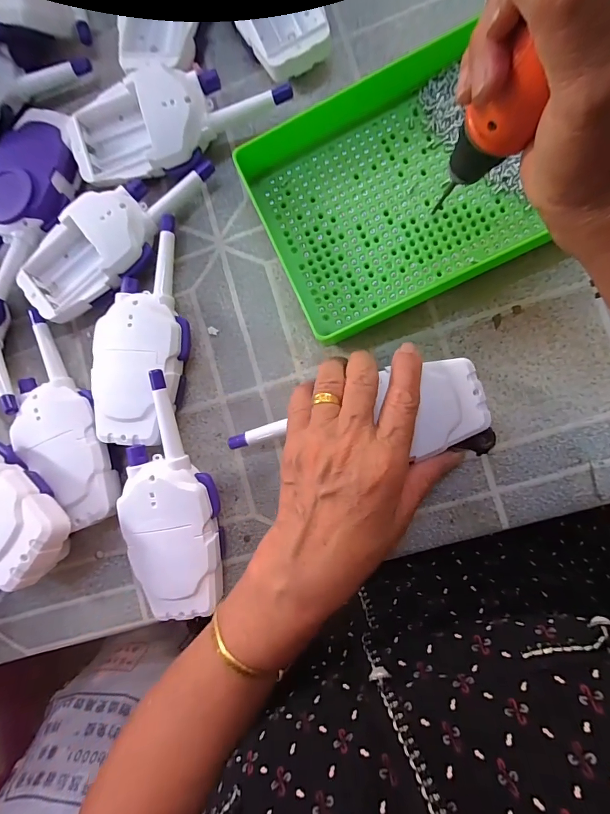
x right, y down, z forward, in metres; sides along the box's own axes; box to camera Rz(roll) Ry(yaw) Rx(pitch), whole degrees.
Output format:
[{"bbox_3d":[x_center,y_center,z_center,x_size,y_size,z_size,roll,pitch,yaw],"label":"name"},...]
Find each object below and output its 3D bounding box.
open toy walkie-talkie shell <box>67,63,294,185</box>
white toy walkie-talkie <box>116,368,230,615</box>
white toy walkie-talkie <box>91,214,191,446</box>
[{"bbox_3d":[-0.092,-0.199,0.273,0.153,0.030,0.059,-3,90,6],"label":"open toy walkie-talkie shell"},{"bbox_3d":[-0.092,0.061,0.271,0.062,0.040,0.158,-6,89,6],"label":"white toy walkie-talkie"},{"bbox_3d":[-0.116,-0.054,0.280,0.060,0.035,0.158,2,90,6],"label":"white toy walkie-talkie"}]

